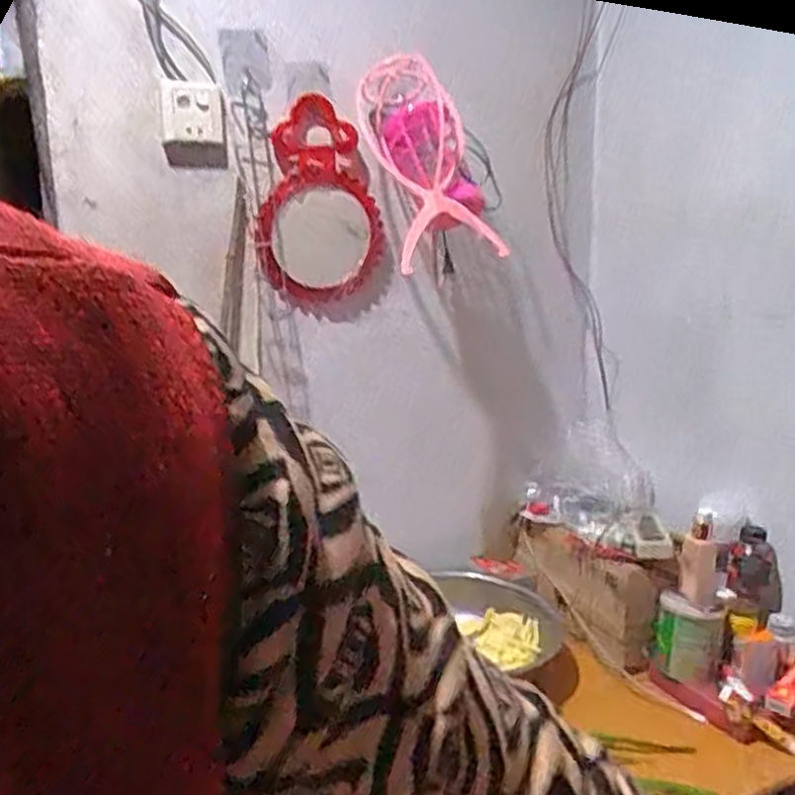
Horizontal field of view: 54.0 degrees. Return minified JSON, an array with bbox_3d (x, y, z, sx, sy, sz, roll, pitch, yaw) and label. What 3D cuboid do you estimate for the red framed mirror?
[{"bbox_3d":[-0.130,-0.313,1.277,0.198,0.316,0.033,-10,27,-15],"label":"red framed mirror"}]

